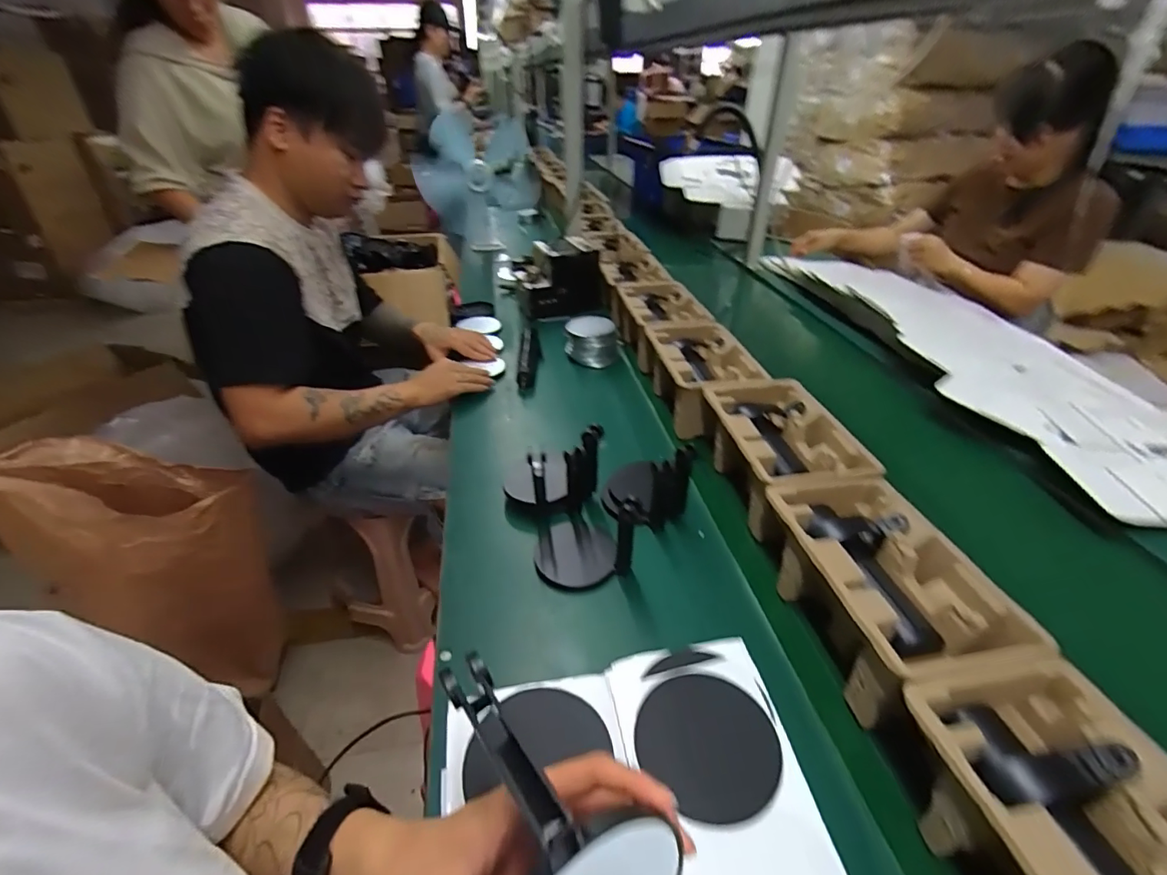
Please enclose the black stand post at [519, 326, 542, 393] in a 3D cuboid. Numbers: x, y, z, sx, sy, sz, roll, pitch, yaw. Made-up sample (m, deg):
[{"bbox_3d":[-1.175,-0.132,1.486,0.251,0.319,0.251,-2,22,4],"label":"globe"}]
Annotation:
[{"bbox_3d":[-0.108,-0.161,1.020,0.039,0.047,0.236,-4,40,-2],"label":"black stand post"}]

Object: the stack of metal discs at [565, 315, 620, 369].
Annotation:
[{"bbox_3d":[0.020,-0.198,1.021,0.108,0.070,0.093,3,40,7],"label":"stack of metal discs"}]

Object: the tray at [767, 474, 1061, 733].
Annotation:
[{"bbox_3d":[0.297,0.147,0.507,0.145,0.099,0.225,-8,40,-6],"label":"tray"}]

